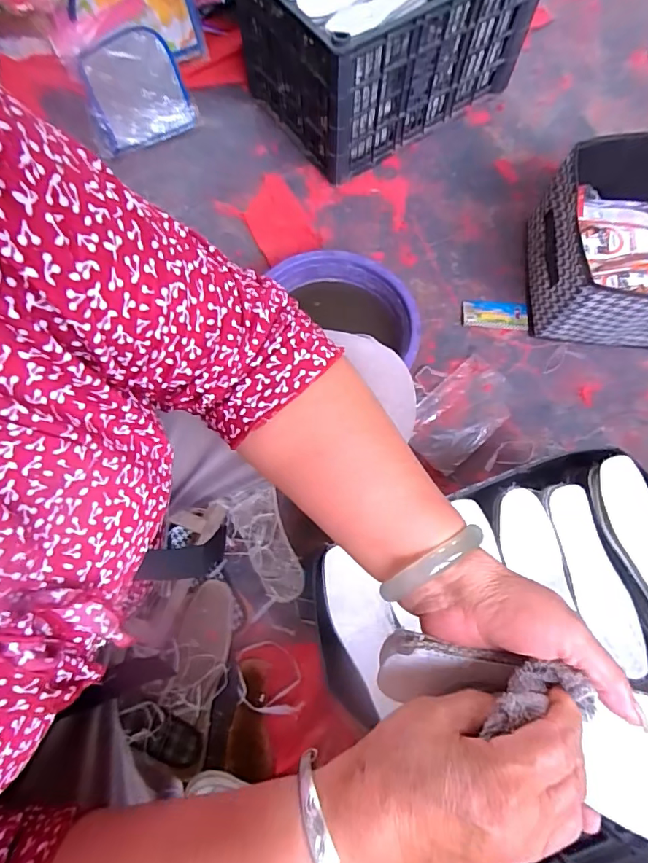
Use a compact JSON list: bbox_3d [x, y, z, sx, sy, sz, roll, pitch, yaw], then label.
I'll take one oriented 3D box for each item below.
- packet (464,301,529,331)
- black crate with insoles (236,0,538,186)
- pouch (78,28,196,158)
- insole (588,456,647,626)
[{"bbox_3d":[0.327,-0.221,0.910,0.121,0.013,0.055,6,72,4],"label":"packet"},{"bbox_3d":[0.124,-0.832,0.973,0.479,0.274,0.381,-32,74,-8],"label":"black crate with insoles"},{"bbox_3d":[-0.444,-0.811,1.124,0.223,0.057,0.278,-16,73,-4],"label":"pouch"},{"bbox_3d":[0.408,0.149,0.607,0.072,0.019,0.229,-21,74,4],"label":"insole"}]

